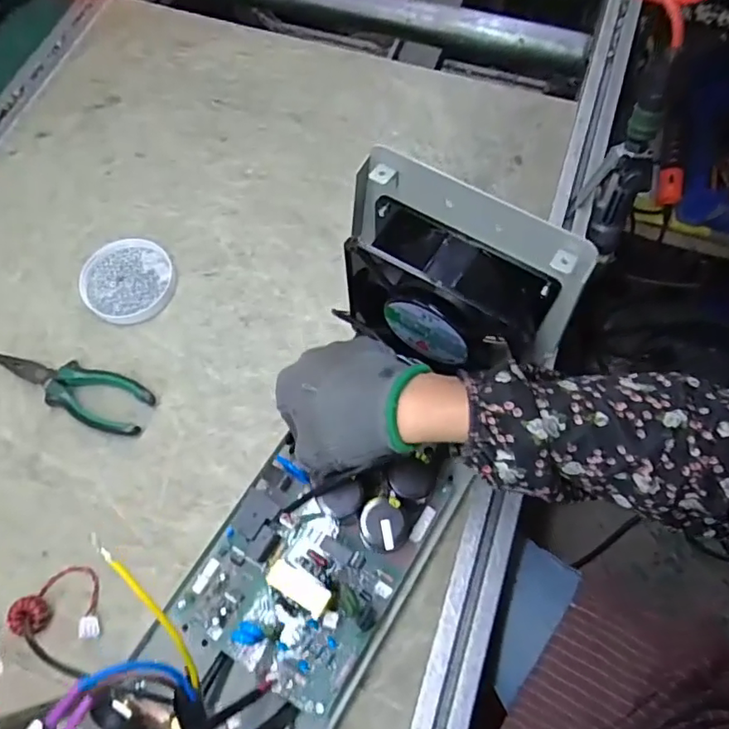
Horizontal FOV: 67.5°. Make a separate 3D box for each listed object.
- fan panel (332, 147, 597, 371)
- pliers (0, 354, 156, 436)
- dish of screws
[{"bbox_3d":[0.052,-0.047,0.334,0.141,0.131,0.051,31,72,11],"label":"fan panel"},{"bbox_3d":[-0.269,0.016,0.497,0.155,0.022,0.050,23,71,9],"label":"pliers"},{"bbox_3d":[-0.235,-0.084,0.540,0.090,0.008,0.086,0,69,0],"label":"dish of screws"}]

